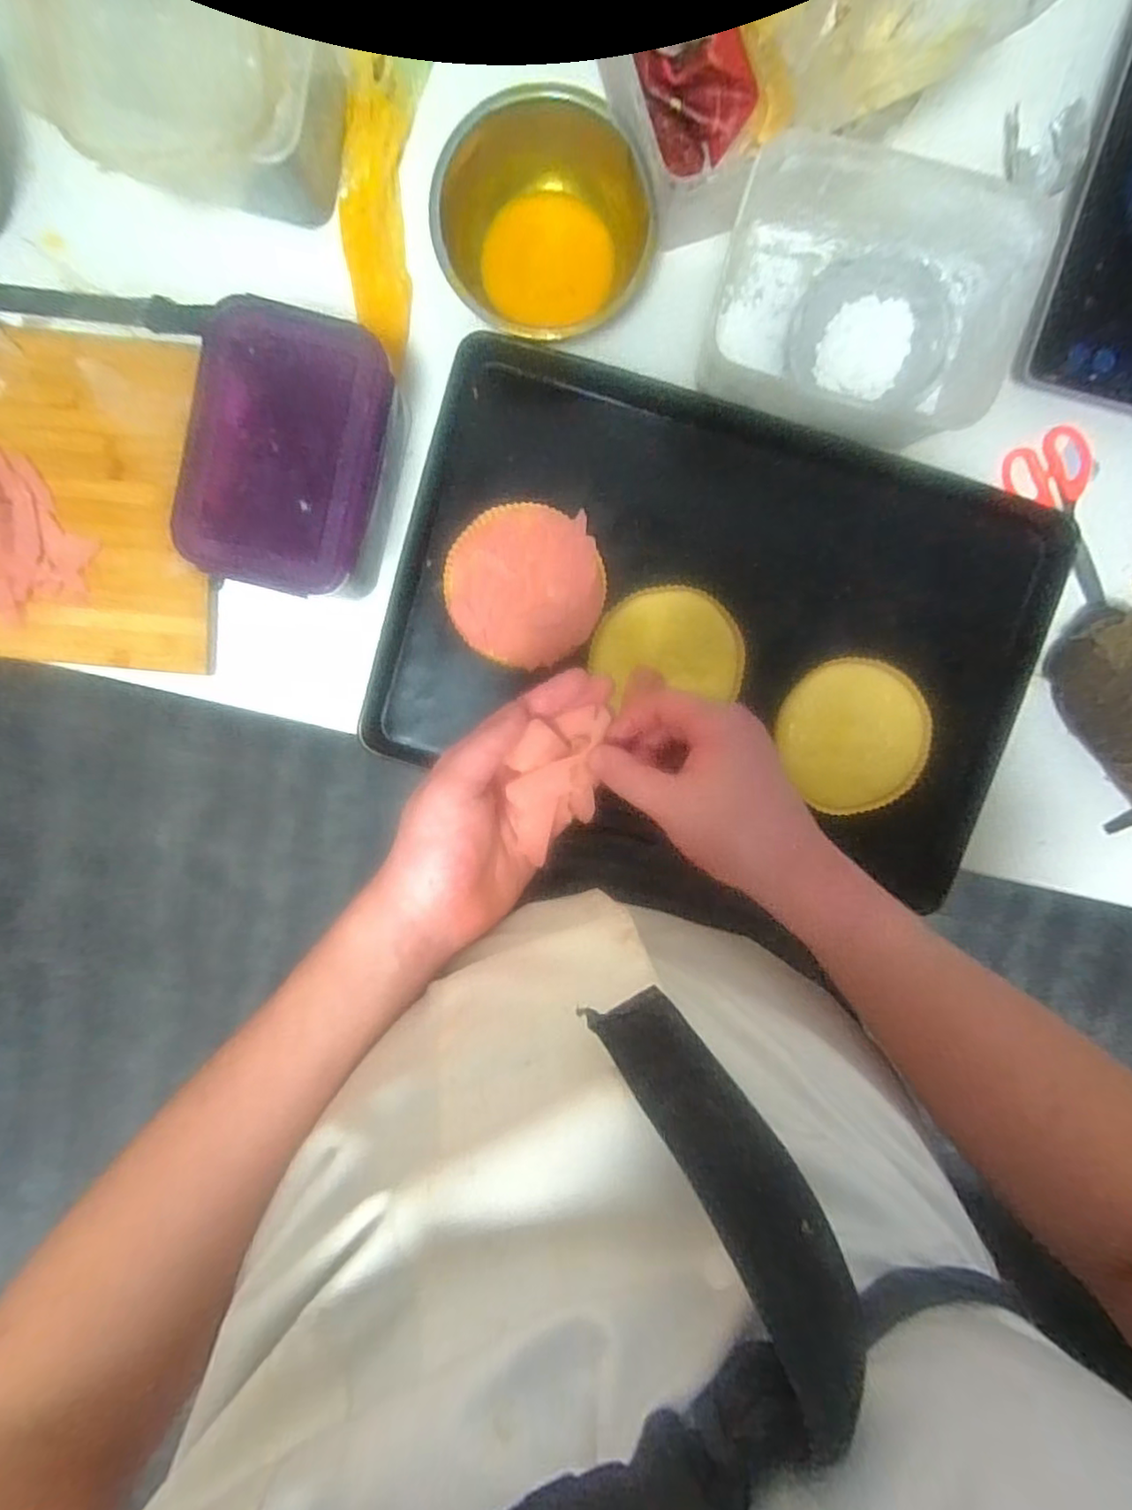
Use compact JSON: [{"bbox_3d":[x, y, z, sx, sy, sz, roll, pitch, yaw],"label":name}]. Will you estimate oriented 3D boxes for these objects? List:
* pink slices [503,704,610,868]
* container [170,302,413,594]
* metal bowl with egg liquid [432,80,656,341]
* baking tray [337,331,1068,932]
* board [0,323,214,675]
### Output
[{"bbox_3d":[-0.006,0.013,0.385,0.052,0.032,0.084,8,98,-1],"label":"pink slices"},{"bbox_3d":[-0.233,-0.250,0.548,0.150,0.098,0.212,16,97,-2],"label":"container"},{"bbox_3d":[-0.017,-0.456,0.551,0.190,0.107,0.164,17,97,-2],"label":"metal bowl with egg liquid"},{"bbox_3d":[0.145,-0.128,0.624,0.607,0.058,0.414,17,97,-2],"label":"baking tray"},{"bbox_3d":[-0.538,-0.241,0.587,0.389,0.031,0.300,4,98,-1],"label":"board"}]

